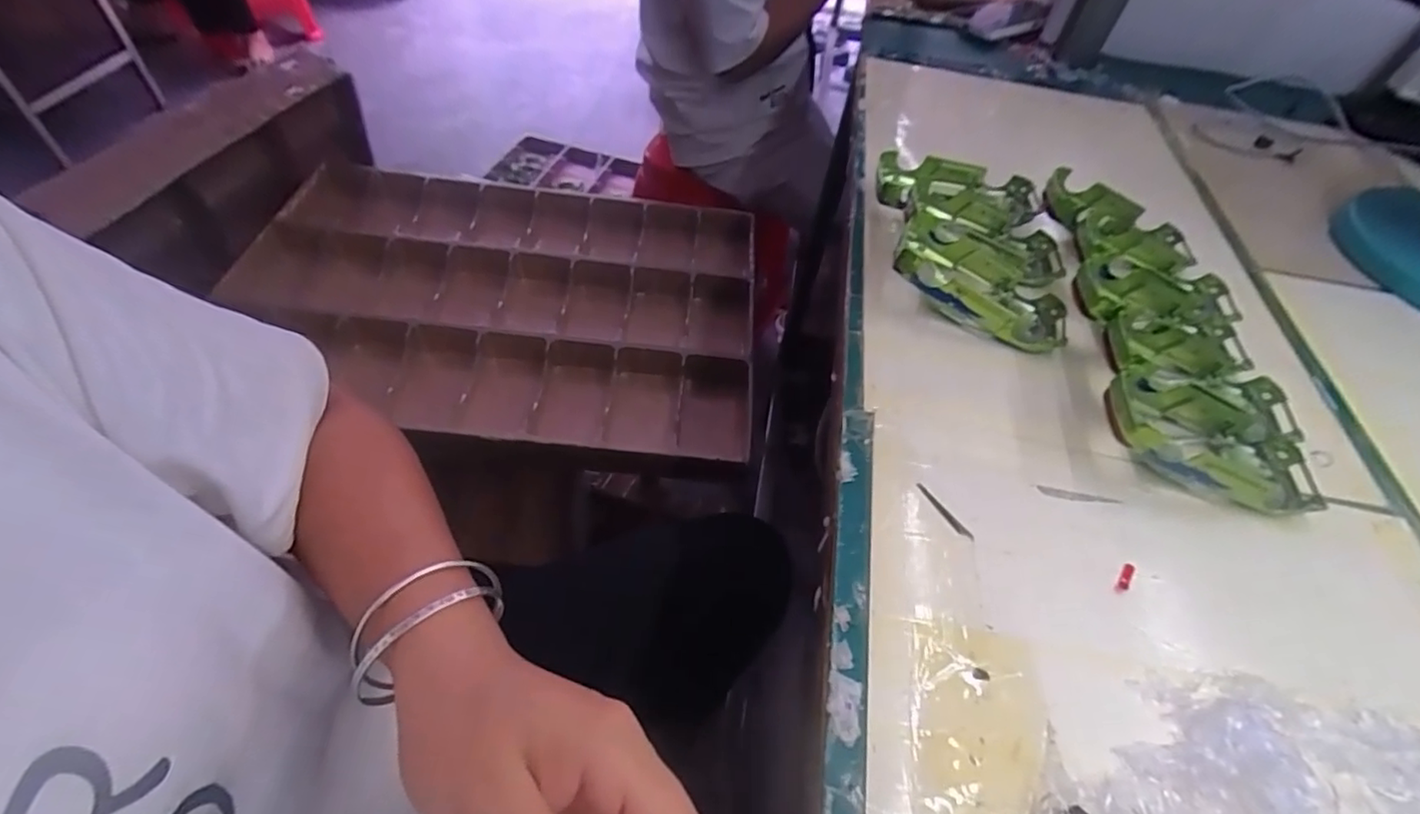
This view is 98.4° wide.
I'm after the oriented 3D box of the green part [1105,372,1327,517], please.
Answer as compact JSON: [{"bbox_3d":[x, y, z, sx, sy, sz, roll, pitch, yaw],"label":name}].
[{"bbox_3d":[0.299,0.022,0.361,0.135,0.041,0.063,15,52,7],"label":"green part"}]

